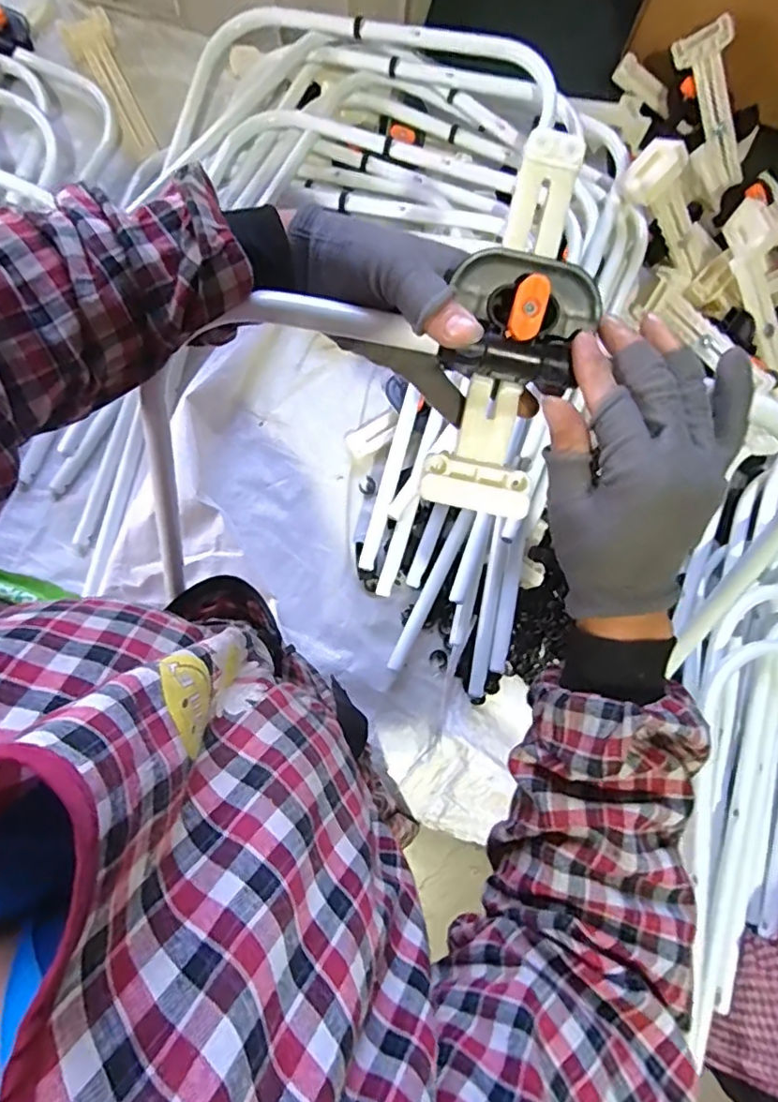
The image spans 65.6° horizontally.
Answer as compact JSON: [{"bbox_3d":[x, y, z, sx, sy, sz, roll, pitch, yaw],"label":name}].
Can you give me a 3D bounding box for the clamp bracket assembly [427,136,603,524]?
[{"bbox_3d":[0.069,-0.115,0.322,0.068,0.047,0.190,13,100,6],"label":"clamp bracket assembly"}]

